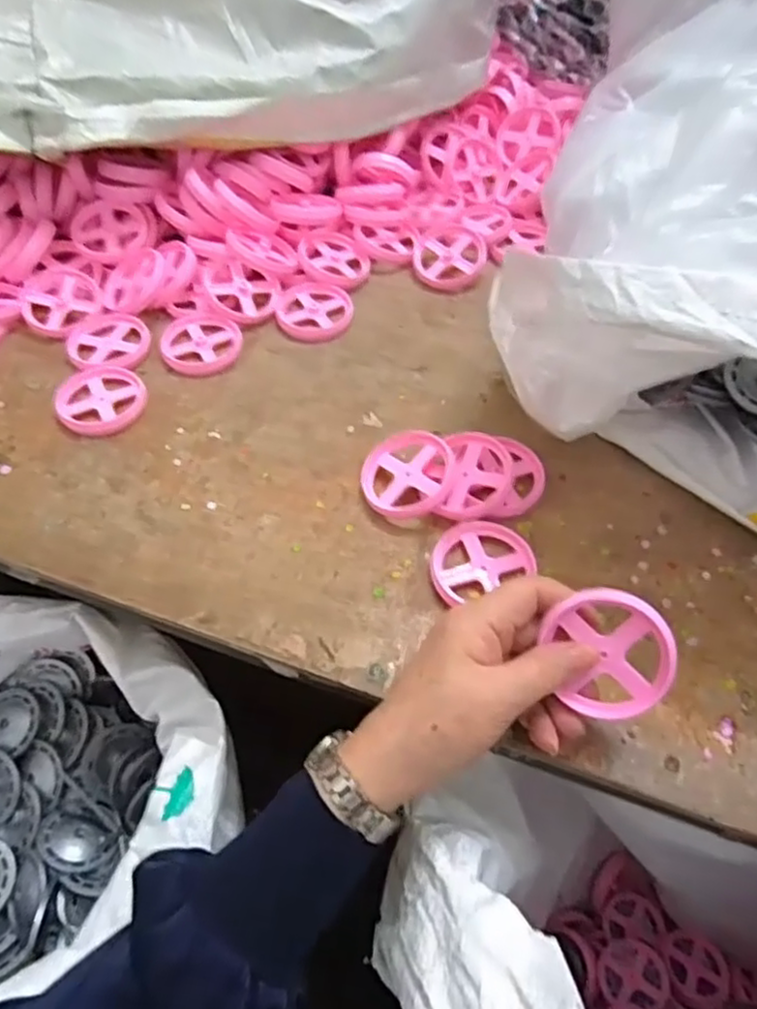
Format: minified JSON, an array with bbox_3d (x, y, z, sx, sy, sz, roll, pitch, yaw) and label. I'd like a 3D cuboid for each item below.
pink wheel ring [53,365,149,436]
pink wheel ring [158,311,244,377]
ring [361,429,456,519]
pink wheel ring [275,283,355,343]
[{"bbox_3d":[-0.210,-0.081,0.514,0.064,0.006,0.066,0,54,0],"label":"pink wheel ring"},{"bbox_3d":[-0.145,-0.131,0.553,0.065,0.007,0.064,0,54,0],"label":"pink wheel ring"},{"bbox_3d":[0.020,-0.023,0.456,0.062,0.009,0.063,-7,63,13],"label":"ring"},{"bbox_3d":[-0.055,-0.164,0.578,0.063,0.008,0.065,0,54,0],"label":"pink wheel ring"}]

